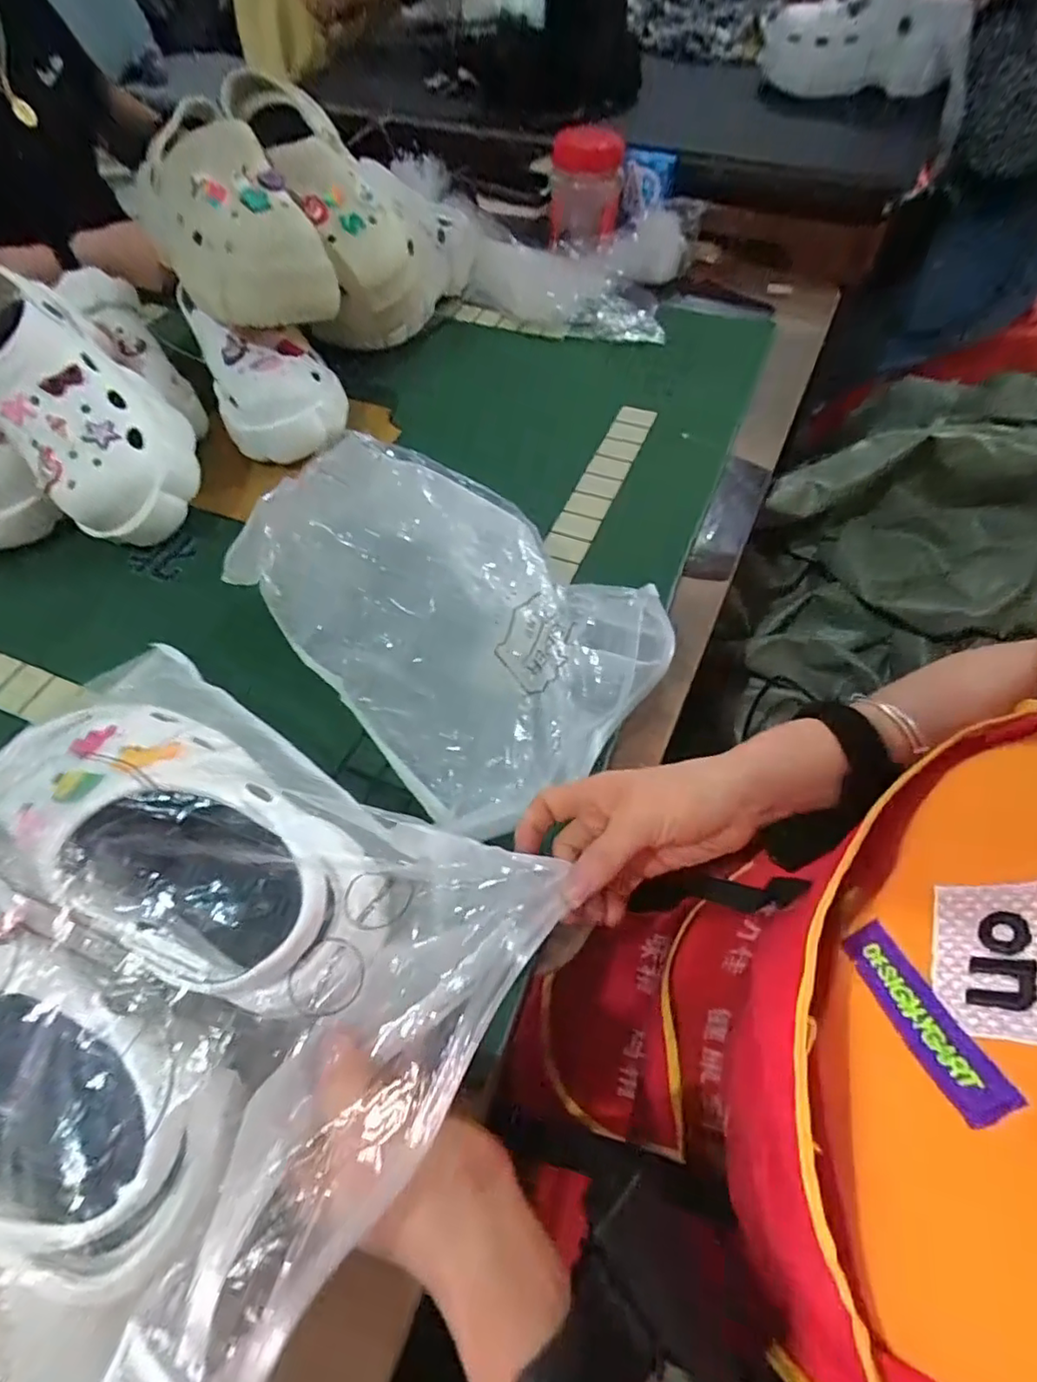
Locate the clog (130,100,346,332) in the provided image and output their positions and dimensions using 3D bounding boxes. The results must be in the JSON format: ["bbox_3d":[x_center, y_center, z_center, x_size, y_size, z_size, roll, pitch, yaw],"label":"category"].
[{"bbox_3d":[-0.280,-0.455,0.576,0.132,0.116,0.219,-26,61,-14],"label":"clog"}]

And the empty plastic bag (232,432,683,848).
[{"bbox_3d":[-0.057,-0.079,0.446,0.324,0.093,0.223,39,67,22],"label":"empty plastic bag"}]

